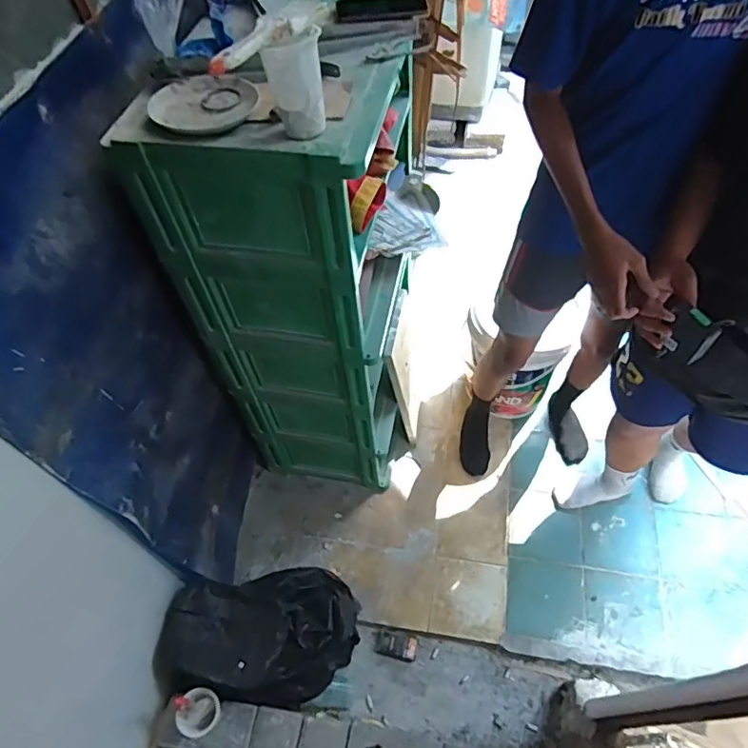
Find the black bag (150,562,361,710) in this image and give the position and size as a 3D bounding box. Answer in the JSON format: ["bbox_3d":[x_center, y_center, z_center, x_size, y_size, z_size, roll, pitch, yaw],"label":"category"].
[{"bbox_3d":[-0.265,0.613,1.279,0.406,0.262,0.299,3,55,7],"label":"black bag"}]

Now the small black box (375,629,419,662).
[{"bbox_3d":[0.059,0.694,1.367,0.102,0.016,0.059,9,56,11],"label":"small black box"}]

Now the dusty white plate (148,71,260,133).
[{"bbox_3d":[-0.253,-0.402,0.789,0.145,0.013,0.156,-37,60,-20],"label":"dusty white plate"}]

